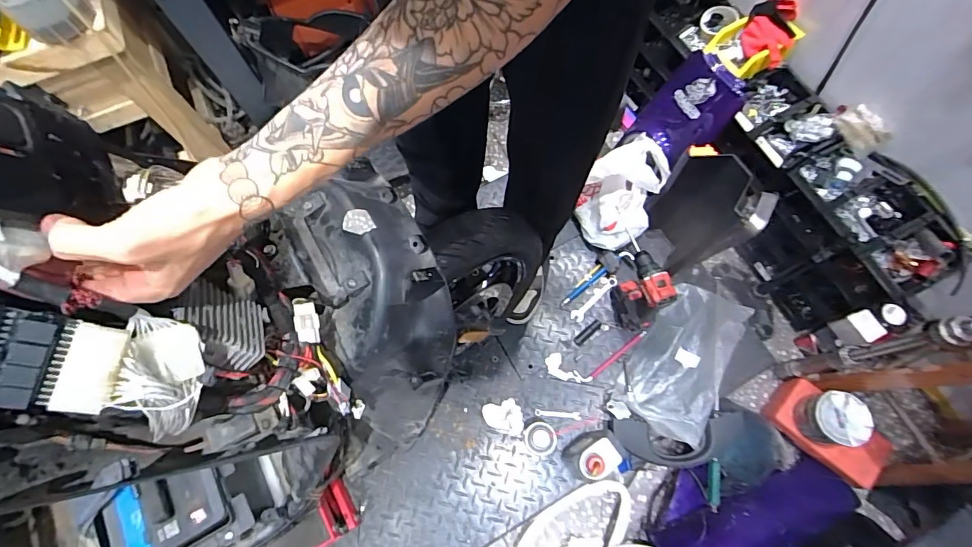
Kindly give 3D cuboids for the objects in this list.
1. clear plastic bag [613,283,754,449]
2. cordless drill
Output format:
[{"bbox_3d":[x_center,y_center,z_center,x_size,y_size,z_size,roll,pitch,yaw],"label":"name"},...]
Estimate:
[{"bbox_3d":[0.499,0.219,1.171,0.244,0.067,0.380,22,87,5],"label":"clear plastic bag"},{"bbox_3d":[0.355,0.011,1.081,0.076,0.193,0.199,-19,70,-5],"label":"cordless drill"}]

